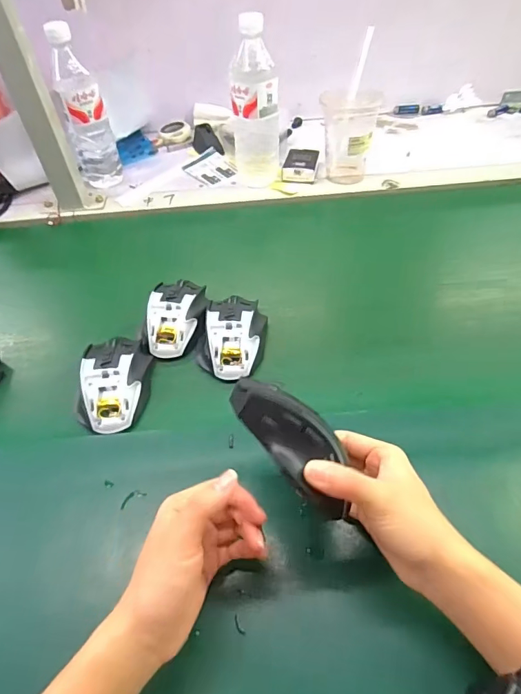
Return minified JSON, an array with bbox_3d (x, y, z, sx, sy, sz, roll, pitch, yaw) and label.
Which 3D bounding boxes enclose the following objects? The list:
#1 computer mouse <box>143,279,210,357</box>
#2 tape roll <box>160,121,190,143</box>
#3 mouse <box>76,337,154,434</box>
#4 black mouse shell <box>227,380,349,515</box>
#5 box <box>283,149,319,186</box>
[{"bbox_3d":[-0.101,-0.037,0.513,0.082,0.036,0.100,0,49,2],"label":"computer mouse"},{"bbox_3d":[-0.162,-0.409,0.835,0.057,0.023,0.063,-7,49,-4],"label":"tape roll"},{"bbox_3d":[-0.157,0.035,0.457,0.073,0.035,0.108,0,49,1],"label":"mouse"},{"bbox_3d":[0.024,0.062,0.297,0.043,0.025,0.107,-33,75,-25],"label":"black mouse shell"},{"bbox_3d":[0.067,-0.302,0.725,0.053,0.025,0.068,8,49,9],"label":"box"}]

